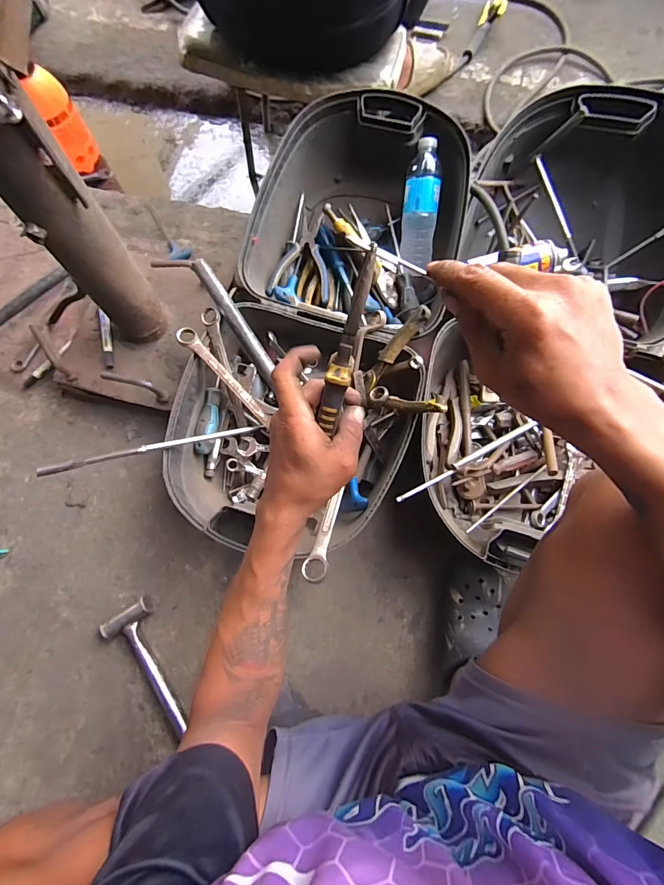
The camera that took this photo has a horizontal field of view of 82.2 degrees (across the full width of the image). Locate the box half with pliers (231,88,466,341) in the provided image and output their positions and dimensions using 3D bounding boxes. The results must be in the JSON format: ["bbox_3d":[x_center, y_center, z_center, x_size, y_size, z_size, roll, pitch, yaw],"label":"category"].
[{"bbox_3d":[0.040,-0.388,0.676,0.344,0.190,0.357,11,74,4],"label":"box half with pliers"}]

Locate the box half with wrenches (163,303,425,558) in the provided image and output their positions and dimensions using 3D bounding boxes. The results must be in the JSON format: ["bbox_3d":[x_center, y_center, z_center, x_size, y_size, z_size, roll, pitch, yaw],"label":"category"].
[{"bbox_3d":[-0.056,-0.017,0.627,0.358,0.163,0.377,0,74,1],"label":"box half with wrenches"}]

